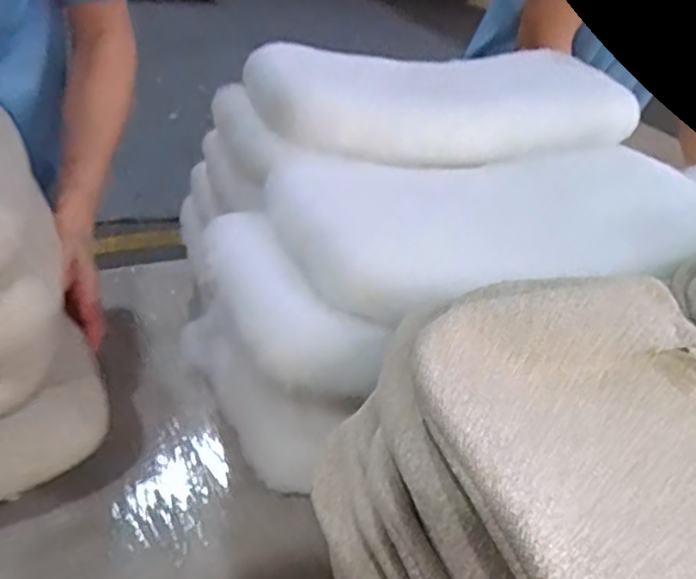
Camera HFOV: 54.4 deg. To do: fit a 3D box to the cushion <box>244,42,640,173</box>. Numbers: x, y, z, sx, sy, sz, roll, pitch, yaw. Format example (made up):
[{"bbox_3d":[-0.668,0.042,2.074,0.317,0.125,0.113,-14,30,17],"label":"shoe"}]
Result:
[{"bbox_3d":[0.120,-0.218,0.788,0.460,0.088,0.204,-7,35,-21],"label":"cushion"}]

